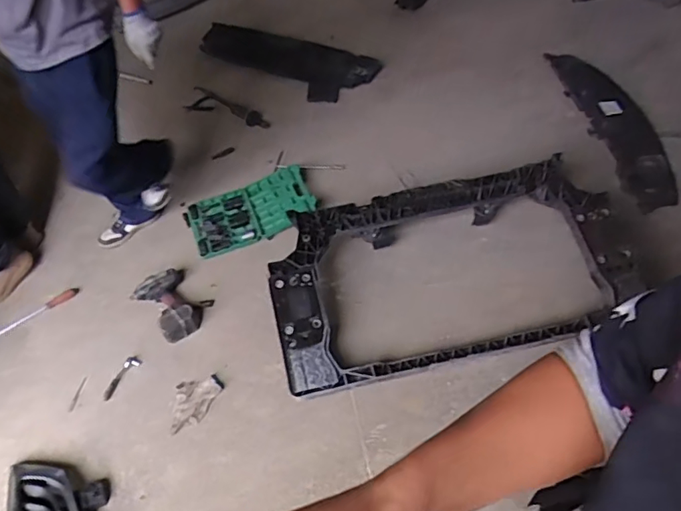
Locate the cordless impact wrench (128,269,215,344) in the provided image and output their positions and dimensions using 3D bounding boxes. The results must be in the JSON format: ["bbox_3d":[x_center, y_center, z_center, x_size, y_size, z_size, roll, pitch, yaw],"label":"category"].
[{"bbox_3d":[-0.586,0.157,1.841,0.197,0.088,0.296,-35,56,-24],"label":"cordless impact wrench"}]

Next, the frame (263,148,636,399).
[{"bbox_3d":[0.356,0.043,1.676,1.147,0.241,0.584,-10,50,-1],"label":"frame"}]

